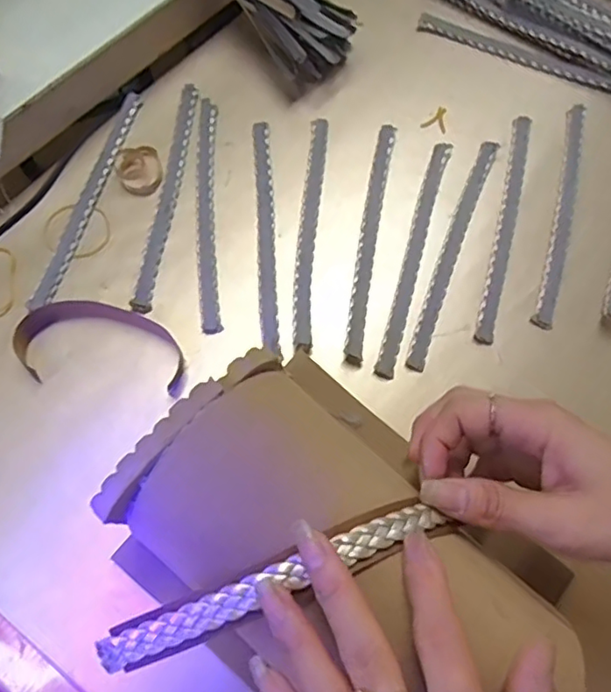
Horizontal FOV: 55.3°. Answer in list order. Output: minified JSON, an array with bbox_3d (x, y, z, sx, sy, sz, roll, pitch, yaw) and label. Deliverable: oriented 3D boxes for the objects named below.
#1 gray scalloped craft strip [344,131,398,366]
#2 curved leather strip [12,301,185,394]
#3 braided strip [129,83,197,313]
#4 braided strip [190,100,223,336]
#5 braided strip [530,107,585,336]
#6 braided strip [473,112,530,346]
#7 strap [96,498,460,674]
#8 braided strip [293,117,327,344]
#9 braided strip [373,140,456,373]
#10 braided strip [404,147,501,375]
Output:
[{"bbox_3d":[0.046,-0.079,0.414,0.015,0.006,0.188,10,69,1],"label":"gray scalloped craft strip"},{"bbox_3d":[-0.131,-0.001,0.375,0.103,0.018,0.050,4,69,-1],"label":"curved leather strip"},{"bbox_3d":[-0.101,-0.115,0.426,0.014,0.007,0.193,7,69,0],"label":"braided strip"},{"bbox_3d":[-0.073,-0.099,0.423,0.019,0.006,0.190,-3,70,-3],"label":"braided strip"},{"bbox_3d":[0.189,-0.100,0.427,0.014,0.005,0.191,16,70,4],"label":"braided strip"},{"bbox_3d":[0.145,-0.089,0.422,0.016,0.006,0.188,15,70,3],"label":"braided strip"},{"bbox_3d":[-0.011,0.095,0.239,0.152,0.030,0.018,-21,72,-8],"label":"strap"},{"bbox_3d":[0.002,-0.086,0.415,0.017,0.009,0.190,3,69,-1],"label":"braided strip"},{"bbox_3d":[0.078,-0.068,0.413,0.016,0.004,0.192,17,70,4],"label":"braided strip"},{"bbox_3d":[0.104,-0.070,0.413,0.015,0.005,0.190,21,70,6],"label":"braided strip"}]

